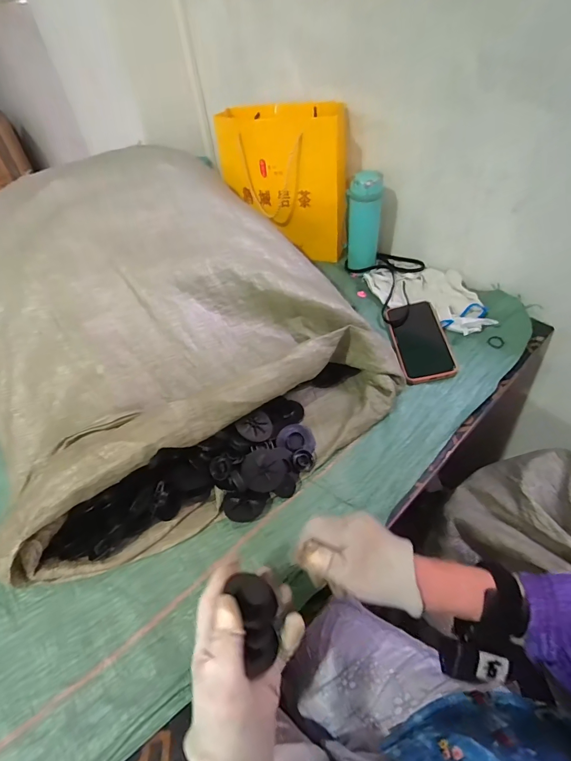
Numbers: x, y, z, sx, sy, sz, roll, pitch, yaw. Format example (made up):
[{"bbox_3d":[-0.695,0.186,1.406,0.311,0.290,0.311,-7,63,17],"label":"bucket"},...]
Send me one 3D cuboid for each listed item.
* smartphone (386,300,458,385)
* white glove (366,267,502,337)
[{"bbox_3d":[0.217,-0.066,0.614,0.078,0.014,0.164,-12,51,8],"label":"smartphone"},{"bbox_3d":[0.252,-0.158,0.679,0.237,0.024,0.128,29,56,29],"label":"white glove"}]

